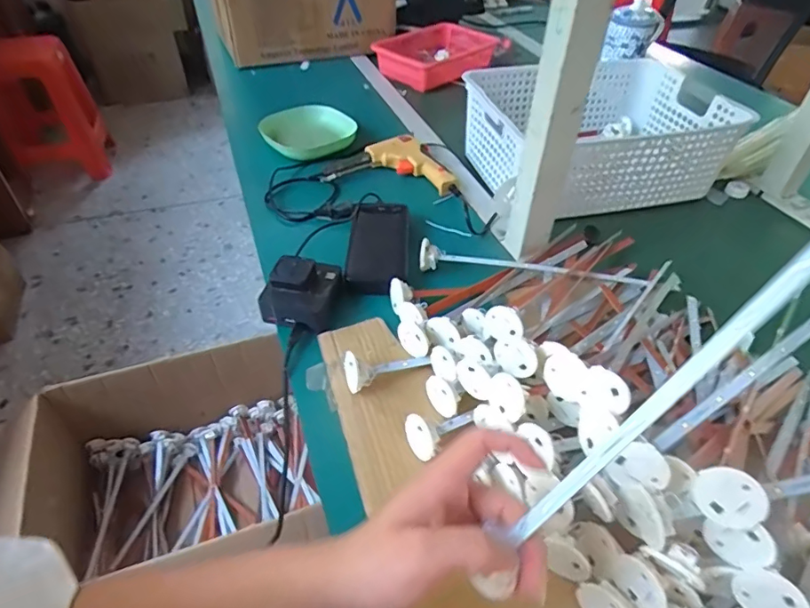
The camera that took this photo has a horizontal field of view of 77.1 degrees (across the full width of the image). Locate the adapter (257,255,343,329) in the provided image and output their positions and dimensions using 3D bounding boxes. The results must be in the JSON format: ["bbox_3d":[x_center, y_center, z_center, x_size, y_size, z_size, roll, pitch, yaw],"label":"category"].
[{"bbox_3d":[-0.112,-0.016,0.549,0.068,0.043,0.072,12,43,8],"label":"adapter"}]

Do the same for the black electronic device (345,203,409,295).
[{"bbox_3d":[-0.033,-0.072,0.624,0.073,0.028,0.159,3,43,-2],"label":"black electronic device"}]

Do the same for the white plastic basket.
[{"bbox_3d":[0.288,-0.263,0.779,0.366,0.115,0.280,-11,45,-16],"label":"white plastic basket"}]

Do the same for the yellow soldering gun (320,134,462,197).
[{"bbox_3d":[-0.012,-0.217,0.775,0.197,0.028,0.129,10,43,6],"label":"yellow soldering gun"}]

